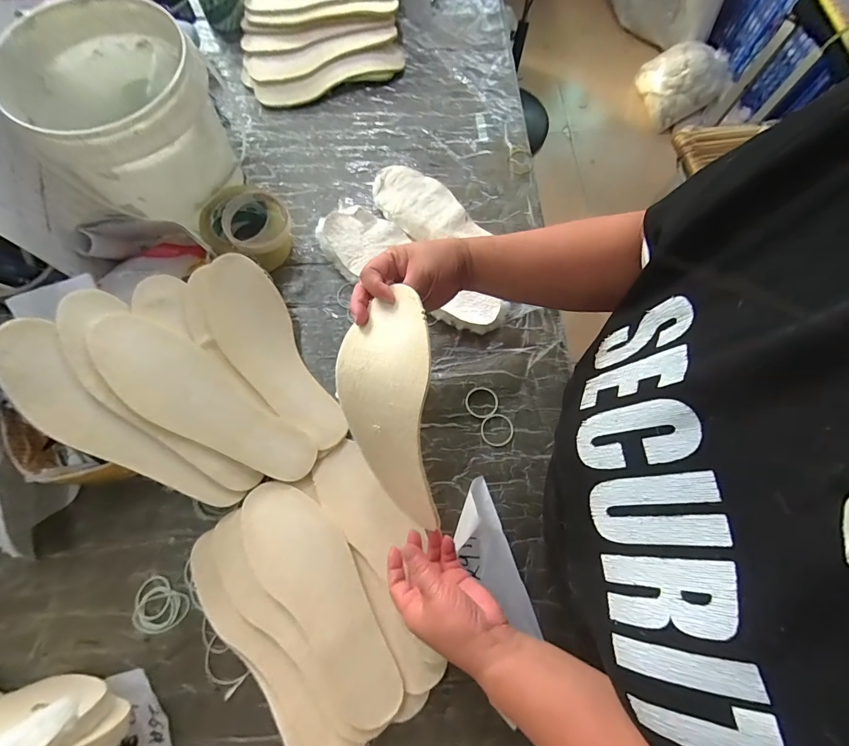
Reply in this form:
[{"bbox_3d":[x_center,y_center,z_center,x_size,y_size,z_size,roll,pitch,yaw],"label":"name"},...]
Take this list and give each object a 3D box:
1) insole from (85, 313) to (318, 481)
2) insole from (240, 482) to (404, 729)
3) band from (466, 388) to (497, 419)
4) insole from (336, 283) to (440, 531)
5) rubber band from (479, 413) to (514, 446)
[{"bbox_3d":[-0.246,0.037,0.457,0.263,0.019,0.093,43,55,-15],"label":"insole"},{"bbox_3d":[-0.112,0.242,0.447,0.092,0.006,0.266,-34,78,-23],"label":"insole"},{"bbox_3d":[0.076,0.039,0.534,0.043,0.004,0.040,15,75,5],"label":"band"},{"bbox_3d":[-0.036,0.043,0.397,0.088,0.046,0.234,-5,98,-1],"label":"insole"},{"bbox_3d":[0.095,0.074,0.524,0.042,0.004,0.043,0,74,0],"label":"rubber band"}]

